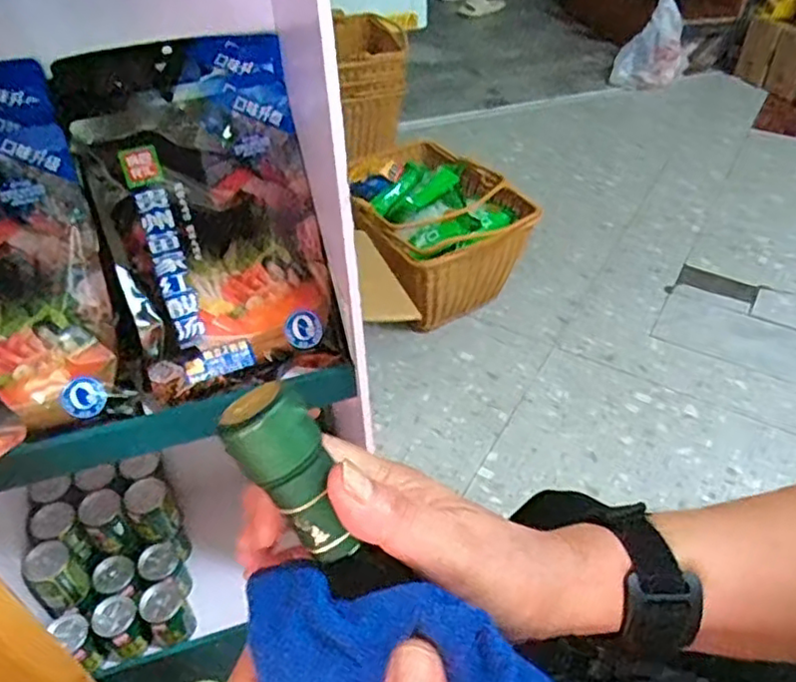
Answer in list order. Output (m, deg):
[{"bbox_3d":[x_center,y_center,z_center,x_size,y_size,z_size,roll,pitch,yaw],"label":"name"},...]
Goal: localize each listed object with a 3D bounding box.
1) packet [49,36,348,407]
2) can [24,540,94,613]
[{"bbox_3d":[-0.164,-0.107,0.585,0.184,0.294,0.032,-15,3,-13],"label":"packet"},{"bbox_3d":[-0.393,0.271,0.764,0.050,0.070,0.051,33,54,32],"label":"can"}]

